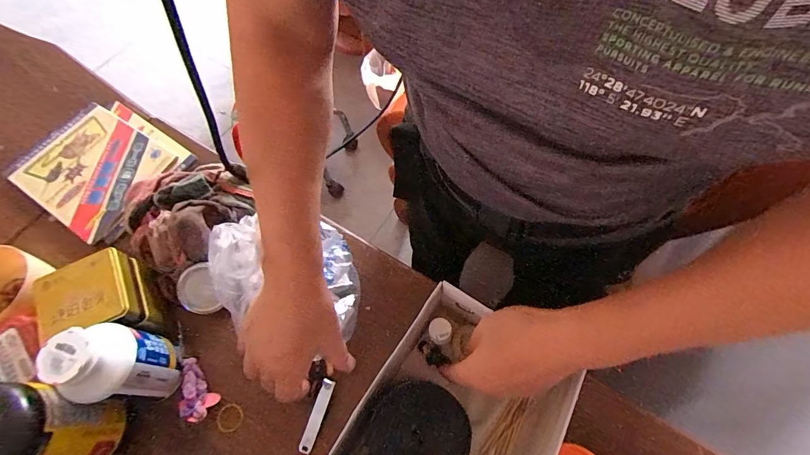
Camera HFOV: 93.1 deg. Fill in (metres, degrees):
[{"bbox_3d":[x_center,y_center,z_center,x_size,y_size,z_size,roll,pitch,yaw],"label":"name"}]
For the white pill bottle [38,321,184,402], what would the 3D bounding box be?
[{"bbox_3d":[-0.293,0.139,0.392,0.064,0.119,0.073,2,63,3],"label":"white pill bottle"}]

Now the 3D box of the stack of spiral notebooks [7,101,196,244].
[{"bbox_3d":[-0.463,-0.096,0.581,0.220,0.015,0.186,32,68,16],"label":"stack of spiral notebooks"}]

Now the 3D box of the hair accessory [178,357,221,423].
[{"bbox_3d":[-0.237,0.183,0.438,0.028,0.032,0.077,-26,50,-11],"label":"hair accessory"}]

